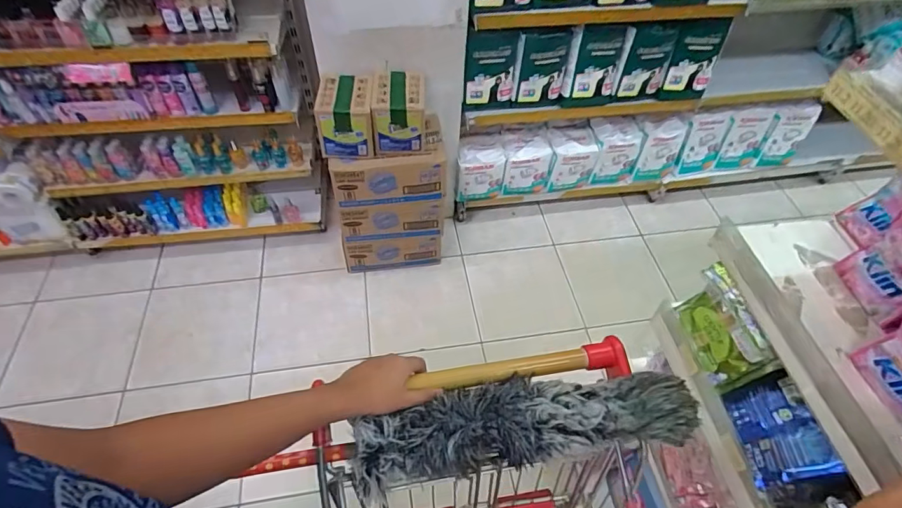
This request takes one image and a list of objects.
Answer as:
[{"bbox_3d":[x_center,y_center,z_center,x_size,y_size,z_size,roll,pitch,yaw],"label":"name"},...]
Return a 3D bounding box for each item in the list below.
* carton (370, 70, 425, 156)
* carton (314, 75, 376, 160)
[{"bbox_3d":[-0.171,-0.461,1.498,0.158,0.177,0.217,0,54,-5],"label":"carton"},{"bbox_3d":[-0.334,-0.441,1.475,0.168,0.185,0.209,-2,54,-6],"label":"carton"}]

